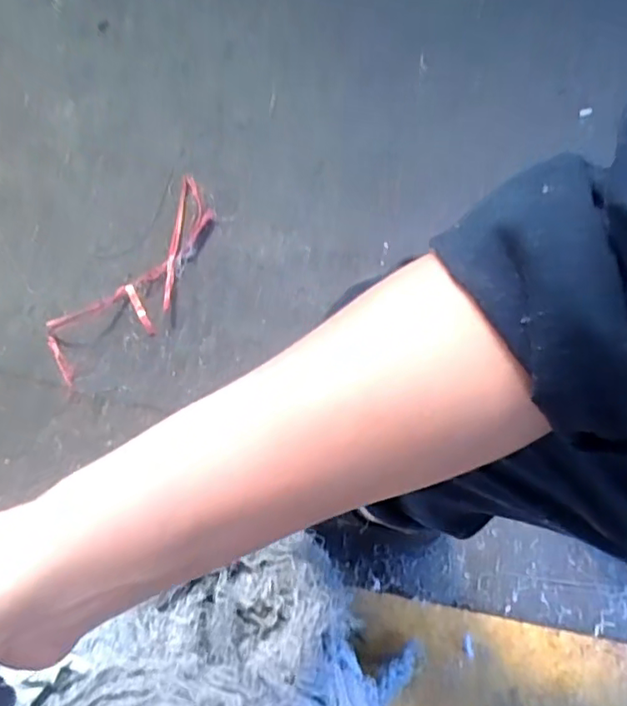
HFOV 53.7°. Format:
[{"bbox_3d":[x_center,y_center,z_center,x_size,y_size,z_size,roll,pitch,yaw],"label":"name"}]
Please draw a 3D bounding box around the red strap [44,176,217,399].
[{"bbox_3d":[-0.235,-0.098,0.844,0.116,0.027,0.330,34,72,13],"label":"red strap"}]

